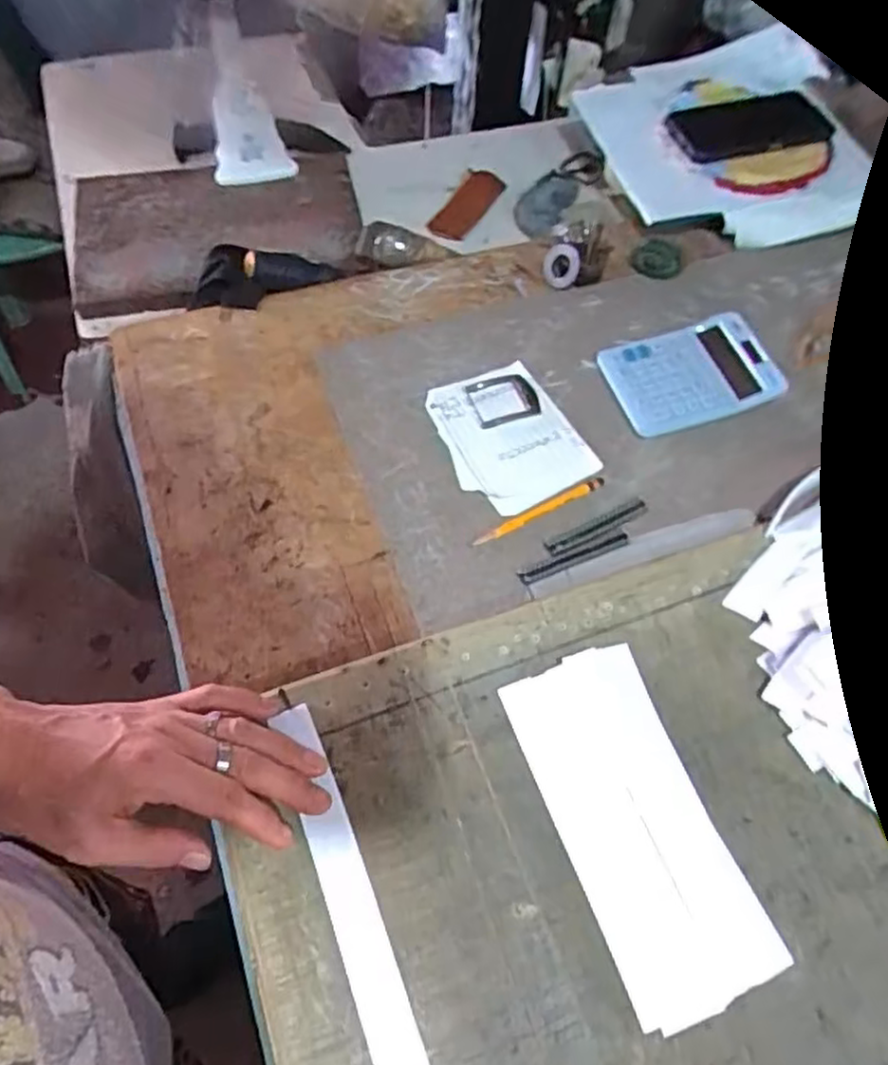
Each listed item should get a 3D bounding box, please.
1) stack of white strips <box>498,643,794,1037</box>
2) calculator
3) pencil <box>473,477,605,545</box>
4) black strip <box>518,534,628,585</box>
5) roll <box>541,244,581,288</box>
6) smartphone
[{"bbox_3d":[0.111,0.167,0.421,0.087,0.014,0.192,-19,66,-10],"label":"stack of white strips"},{"bbox_3d":[0.212,-0.136,0.619,0.133,0.029,0.090,-14,60,-12],"label":"calculator"},{"bbox_3d":[0.074,-0.017,0.551,0.118,0.004,0.009,-25,63,-17],"label":"pencil"},{"bbox_3d":[0.097,0.019,0.532,0.091,0.004,0.011,-21,62,-16],"label":"black strip"},{"bbox_3d":[0.110,-0.251,0.680,0.035,0.038,0.014,11,15,2],"label":"roll"},{"bbox_3d":[0.316,-0.424,0.748,0.156,0.007,0.085,-10,66,-2],"label":"smartphone"}]

